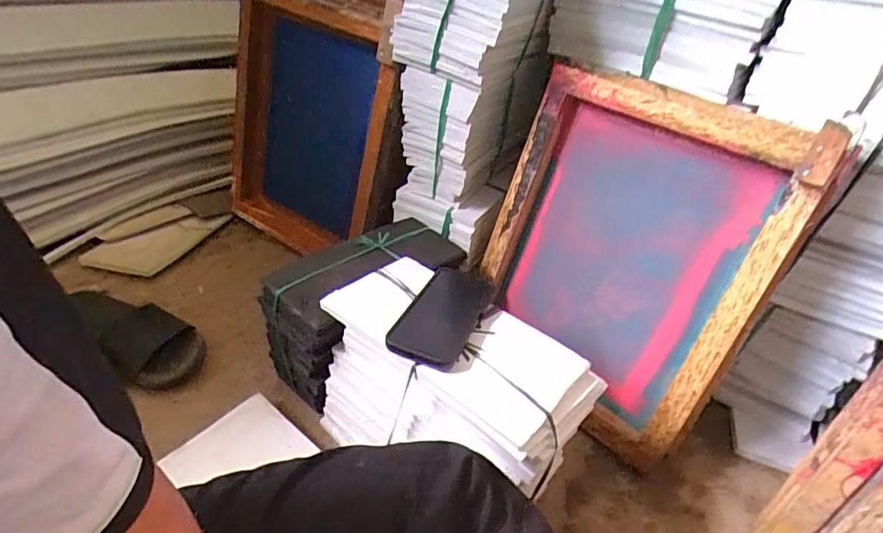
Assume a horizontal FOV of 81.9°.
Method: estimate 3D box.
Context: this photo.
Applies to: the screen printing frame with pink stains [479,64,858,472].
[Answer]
[{"bbox_3d":[0.238,-0.001,0.721,0.378,0.483,0.062,31,29,26],"label":"screen printing frame with pink stains"}]

